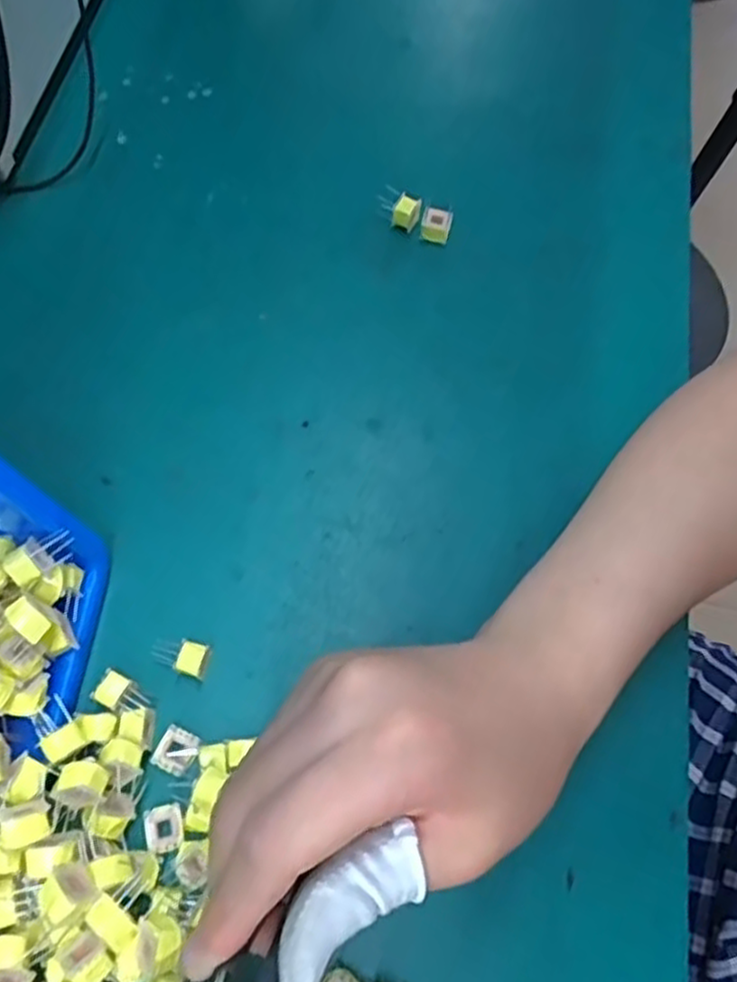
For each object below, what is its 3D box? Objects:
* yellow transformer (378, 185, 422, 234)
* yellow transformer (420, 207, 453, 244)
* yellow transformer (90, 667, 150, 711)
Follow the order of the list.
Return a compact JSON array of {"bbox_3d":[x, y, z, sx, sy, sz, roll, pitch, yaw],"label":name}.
[{"bbox_3d":[0.018,-0.161,0.408,0.024,0.014,0.015,27,68,4],"label":"yellow transformer"},{"bbox_3d":[0.038,-0.150,0.406,0.017,0.012,0.014,18,67,0],"label":"yellow transformer"},{"bbox_3d":[-0.101,0.084,0.297,0.020,0.015,0.013,26,68,3],"label":"yellow transformer"}]

